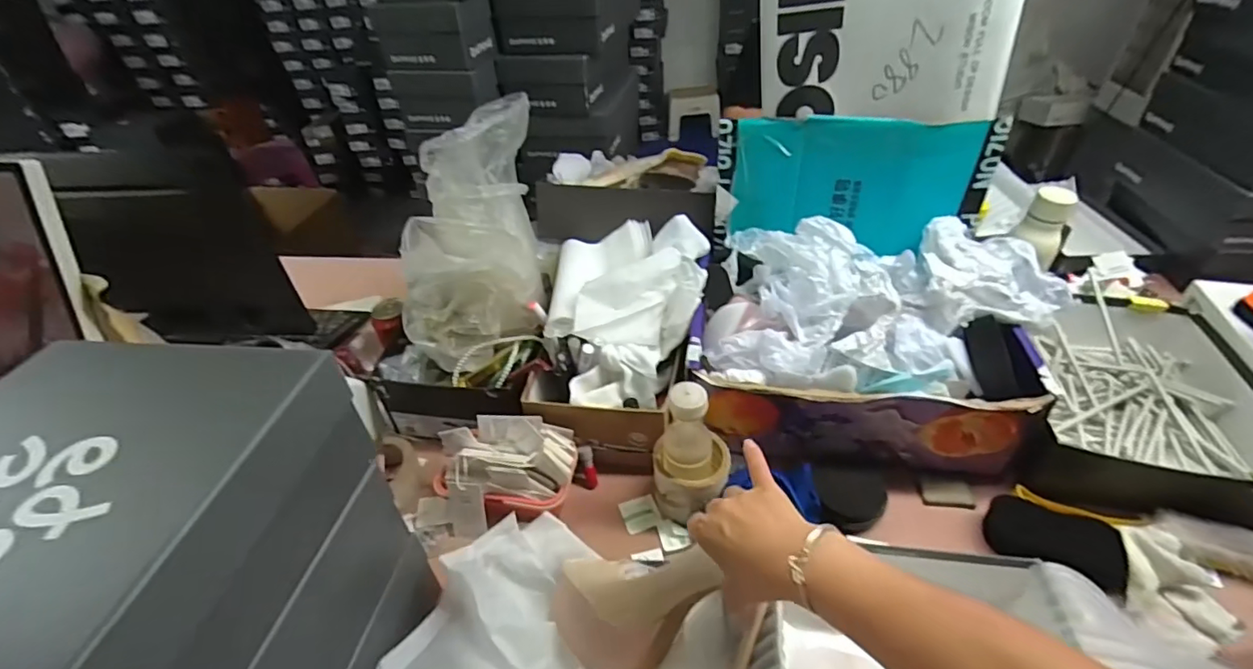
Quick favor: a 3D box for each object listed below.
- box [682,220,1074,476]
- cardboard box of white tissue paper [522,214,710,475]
[{"bbox_3d":[0.312,-0.003,0.717,0.428,0.206,0.280,5,41,11],"label":"box"},{"bbox_3d":[-0.006,-0.016,0.773,0.212,0.180,0.343,2,41,8],"label":"cardboard box of white tissue paper"}]

